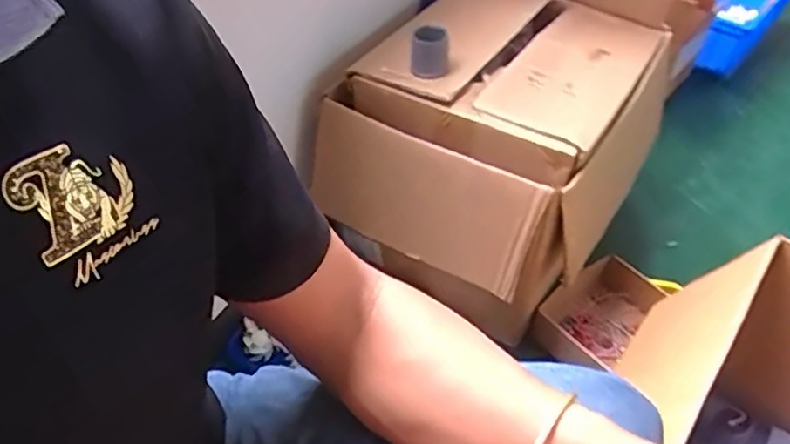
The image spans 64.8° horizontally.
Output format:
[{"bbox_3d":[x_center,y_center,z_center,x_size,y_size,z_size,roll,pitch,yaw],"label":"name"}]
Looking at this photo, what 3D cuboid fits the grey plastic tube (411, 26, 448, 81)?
[{"bbox_3d":[0.048,-0.229,0.842,0.049,0.051,0.054,4,46,2],"label":"grey plastic tube"}]

